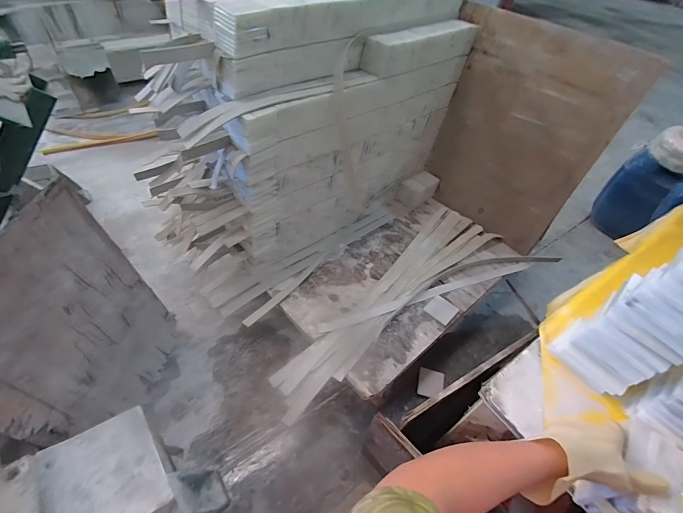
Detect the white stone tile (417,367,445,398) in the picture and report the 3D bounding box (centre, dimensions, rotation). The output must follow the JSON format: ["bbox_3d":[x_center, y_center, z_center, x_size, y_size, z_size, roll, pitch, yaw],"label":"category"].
[{"bbox_3d":[0.343,0.485,1.327,0.093,0.009,0.098,10,69,12],"label":"white stone tile"}]

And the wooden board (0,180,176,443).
[{"bbox_3d":[-0.723,0.227,0.990,0.026,0.701,0.535,-1,47,7],"label":"wooden board"}]

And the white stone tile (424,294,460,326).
[{"bbox_3d":[0.377,0.200,1.304,0.100,0.010,0.102,-35,60,-31],"label":"white stone tile"}]

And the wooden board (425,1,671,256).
[{"bbox_3d":[0.683,-0.505,1.466,0.043,0.818,0.701,-30,59,-33],"label":"wooden board"}]

